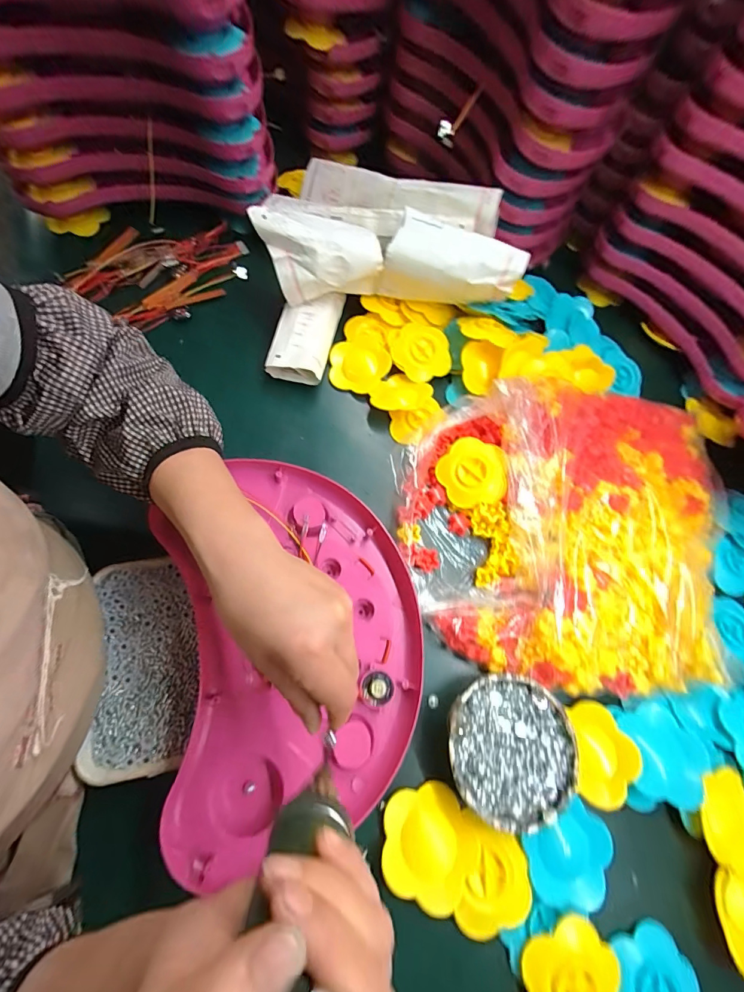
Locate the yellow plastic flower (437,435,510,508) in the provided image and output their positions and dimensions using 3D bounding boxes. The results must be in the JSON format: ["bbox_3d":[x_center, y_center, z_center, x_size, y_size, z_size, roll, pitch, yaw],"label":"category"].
[{"bbox_3d":[0.115,-0.028,0.452,0.078,0.019,0.078,-2,79,9],"label":"yellow plastic flower"}]

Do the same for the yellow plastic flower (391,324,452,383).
[{"bbox_3d":[0.064,-0.189,0.518,0.073,0.018,0.071,3,68,-8],"label":"yellow plastic flower"}]

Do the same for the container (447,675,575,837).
[{"bbox_3d":[0.123,0.222,0.352,0.111,0.033,0.110,3,68,-8],"label":"container"}]

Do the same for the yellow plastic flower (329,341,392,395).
[{"bbox_3d":[-0.017,-0.165,0.513,0.077,0.016,0.063,15,67,-3],"label":"yellow plastic flower"}]

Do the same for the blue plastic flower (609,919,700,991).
[{"bbox_3d":[0.230,0.402,0.321,0.068,0.014,0.077,16,67,-3],"label":"blue plastic flower"}]

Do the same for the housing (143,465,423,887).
[{"bbox_3d":[-0.068,0.109,0.363,0.217,0.047,0.303,-9,69,-5],"label":"housing"}]

